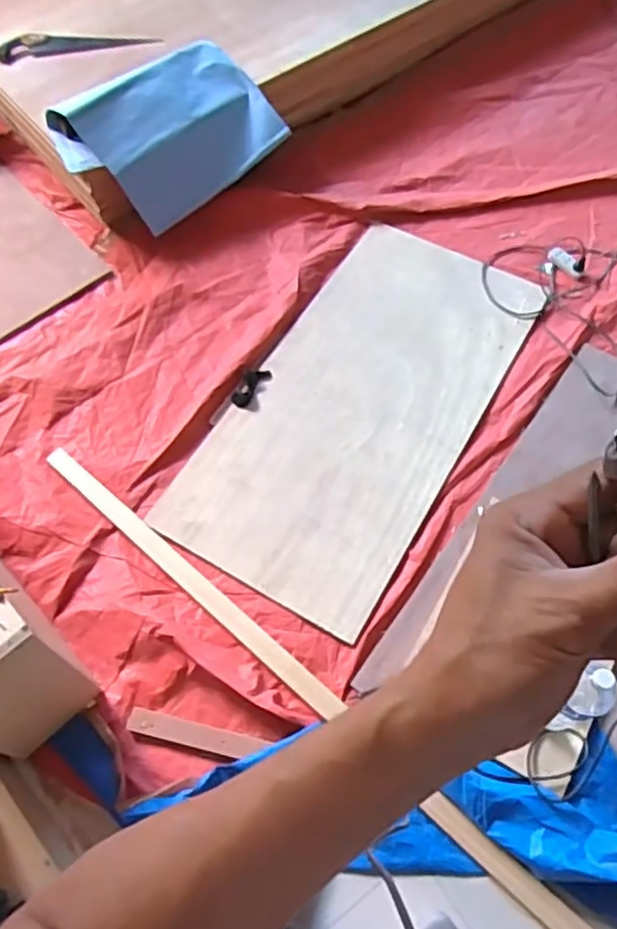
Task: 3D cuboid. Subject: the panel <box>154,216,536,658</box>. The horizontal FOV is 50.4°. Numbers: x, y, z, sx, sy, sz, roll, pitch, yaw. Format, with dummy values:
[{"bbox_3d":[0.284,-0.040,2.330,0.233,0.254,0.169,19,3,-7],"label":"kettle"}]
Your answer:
[{"bbox_3d":[0.140,-0.157,1.660,0.560,0.028,1.099,28,68,13],"label":"panel"}]

